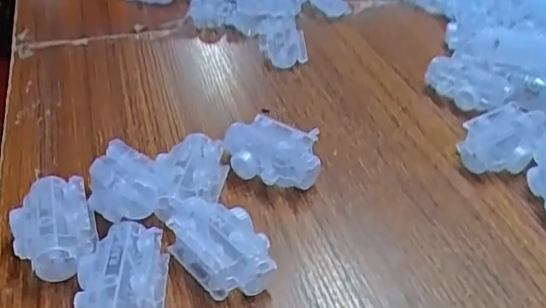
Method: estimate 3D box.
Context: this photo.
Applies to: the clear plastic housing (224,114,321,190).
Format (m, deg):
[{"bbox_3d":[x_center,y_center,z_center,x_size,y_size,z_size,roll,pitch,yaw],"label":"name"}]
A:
[{"bbox_3d":[0.000,0.001,0.390,0.063,0.031,0.037,15,41,18],"label":"clear plastic housing"}]

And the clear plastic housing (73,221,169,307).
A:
[{"bbox_3d":[-0.083,0.069,0.310,0.045,0.031,0.063,-3,39,-3],"label":"clear plastic housing"}]

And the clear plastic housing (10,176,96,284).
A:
[{"bbox_3d":[-0.130,0.042,0.340,0.045,0.033,0.064,-14,41,-16],"label":"clear plastic housing"}]

